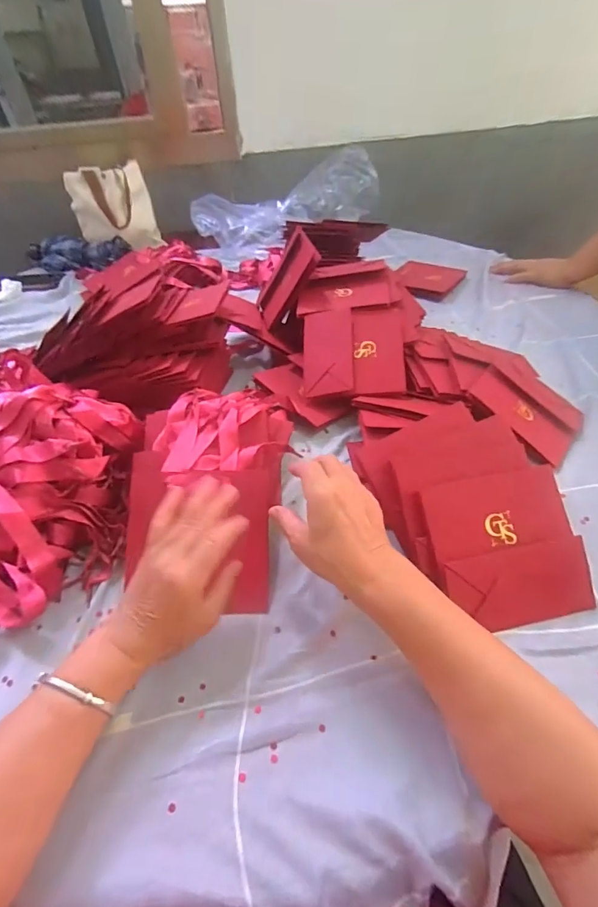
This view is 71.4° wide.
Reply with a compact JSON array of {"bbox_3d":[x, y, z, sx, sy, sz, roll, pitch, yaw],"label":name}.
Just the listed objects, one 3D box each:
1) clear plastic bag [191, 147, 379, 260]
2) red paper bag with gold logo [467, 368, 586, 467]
[{"bbox_3d":[-0.030,-0.652,1.100,0.487,0.172,0.168,-14,46,-10],"label":"clear plastic bag"},{"bbox_3d":[0.305,-0.065,0.552,0.139,0.010,0.128,42,57,9],"label":"red paper bag with gold logo"}]

